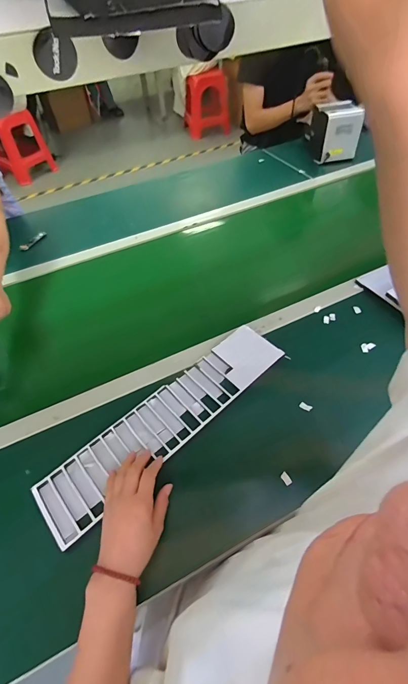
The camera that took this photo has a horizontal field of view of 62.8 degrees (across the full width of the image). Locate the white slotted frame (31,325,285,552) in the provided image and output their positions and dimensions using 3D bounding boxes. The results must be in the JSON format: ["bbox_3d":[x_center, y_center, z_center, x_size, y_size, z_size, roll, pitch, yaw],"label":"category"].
[{"bbox_3d":[-0.053,0.125,0.575,0.464,0.008,0.111,-36,55,-22],"label":"white slotted frame"}]

